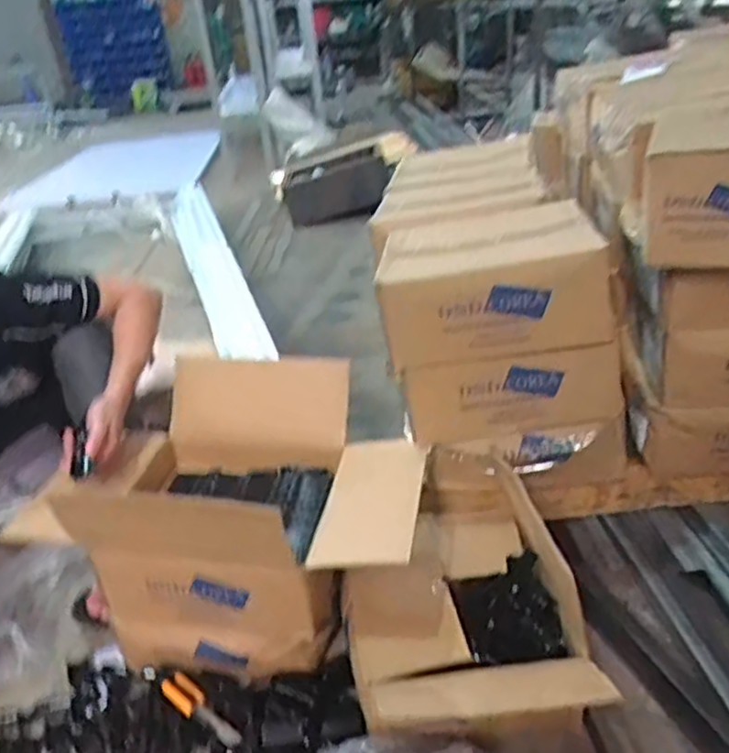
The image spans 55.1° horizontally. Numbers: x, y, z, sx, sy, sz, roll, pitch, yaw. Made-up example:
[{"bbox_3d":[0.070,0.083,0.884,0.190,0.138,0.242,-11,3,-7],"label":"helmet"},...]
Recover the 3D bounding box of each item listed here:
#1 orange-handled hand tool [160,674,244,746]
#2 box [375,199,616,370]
[{"bbox_3d":[-0.228,0.462,0.971,0.157,0.015,0.036,18,37,38],"label":"orange-handled hand tool"},{"bbox_3d":[0.181,-0.166,1.092,0.313,0.153,0.352,-5,28,3],"label":"box"}]

